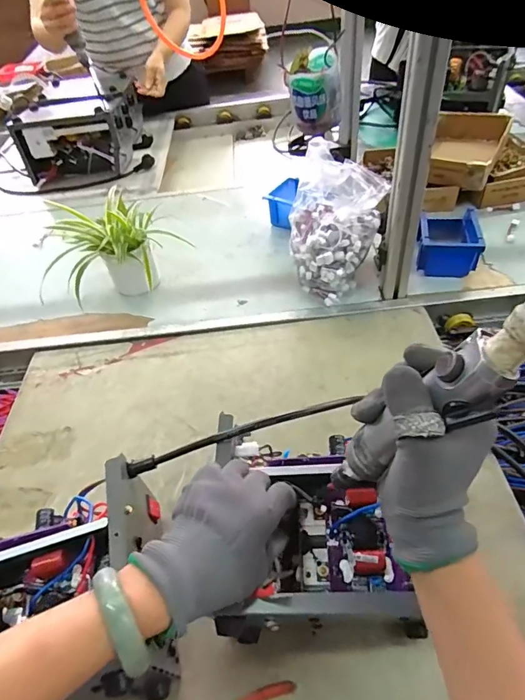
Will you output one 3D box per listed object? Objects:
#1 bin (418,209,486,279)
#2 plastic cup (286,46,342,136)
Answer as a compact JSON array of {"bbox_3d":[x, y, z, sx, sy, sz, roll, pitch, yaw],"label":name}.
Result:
[{"bbox_3d":[0.336,-0.198,0.811,0.103,0.072,0.148,6,48,12],"label":"bin"},{"bbox_3d":[0.063,-0.305,0.522,0.060,0.072,0.059,1,48,8],"label":"plastic cup"}]

